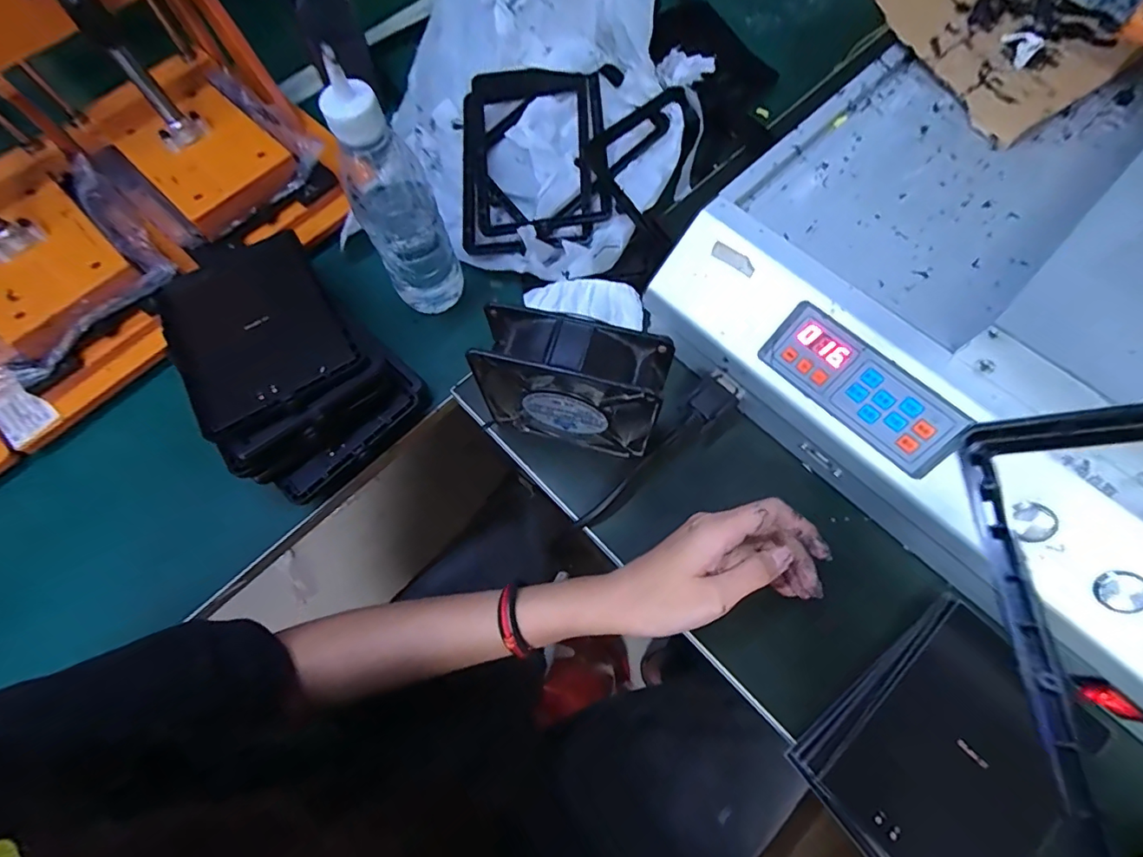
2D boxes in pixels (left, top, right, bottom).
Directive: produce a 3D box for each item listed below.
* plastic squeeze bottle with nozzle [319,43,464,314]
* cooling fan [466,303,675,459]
[{"bbox_3d":[-0.127,-0.158,0.374,0.056,0.180,0.048,-17,69,-5],"label":"plastic squeeze bottle with nozzle"},{"bbox_3d":[0.001,-0.026,0.350,0.117,0.120,0.041,12,70,6],"label":"cooling fan"}]

